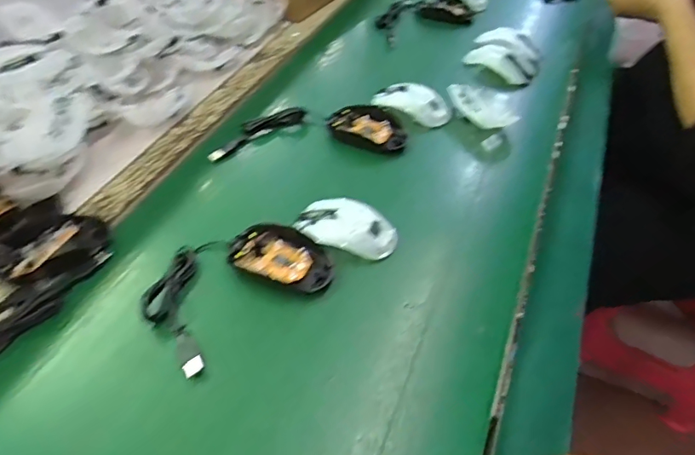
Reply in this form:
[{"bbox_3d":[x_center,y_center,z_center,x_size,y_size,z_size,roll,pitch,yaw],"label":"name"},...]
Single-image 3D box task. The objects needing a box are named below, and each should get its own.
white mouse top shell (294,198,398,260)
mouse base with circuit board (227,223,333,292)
[{"bbox_3d":[-0.002,-0.002,0.486,0.104,0.020,0.056,15,49,12],"label":"white mouse top shell"},{"bbox_3d":[-0.063,0.027,0.469,0.101,0.021,0.051,16,50,13],"label":"mouse base with circuit board"}]

